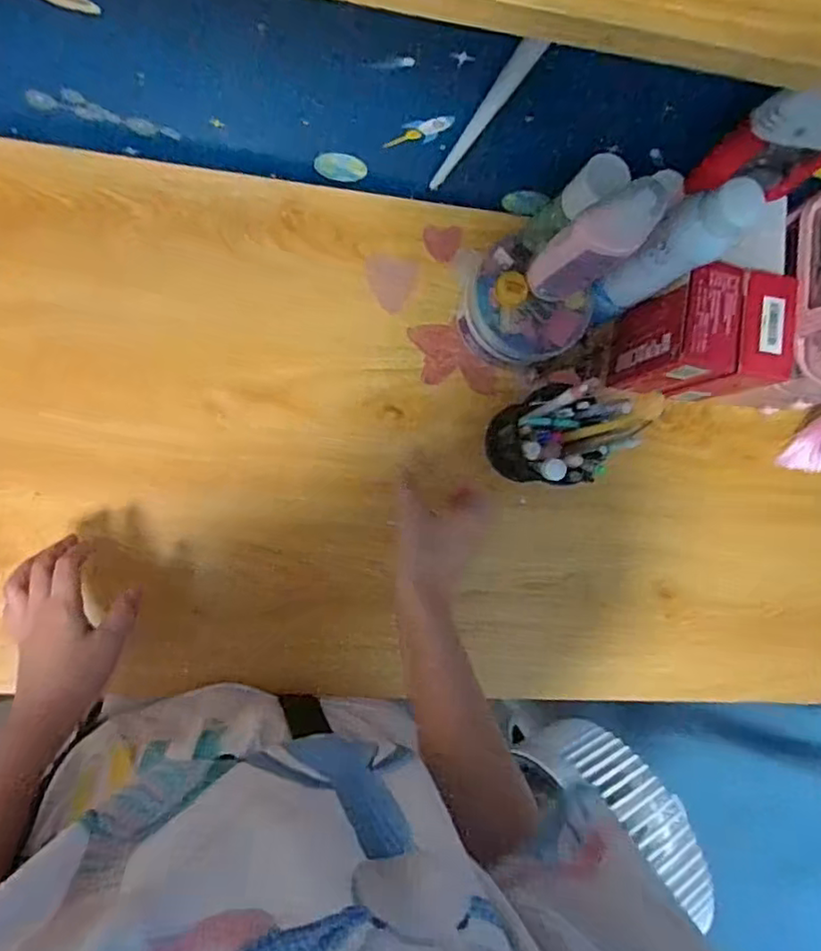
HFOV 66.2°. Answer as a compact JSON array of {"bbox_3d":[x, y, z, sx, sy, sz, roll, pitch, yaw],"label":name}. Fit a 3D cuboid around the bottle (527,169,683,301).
[{"bbox_3d":[0.140,-0.182,0.498,0.050,0.206,0.032,9,88,-9],"label":"bottle"}]

